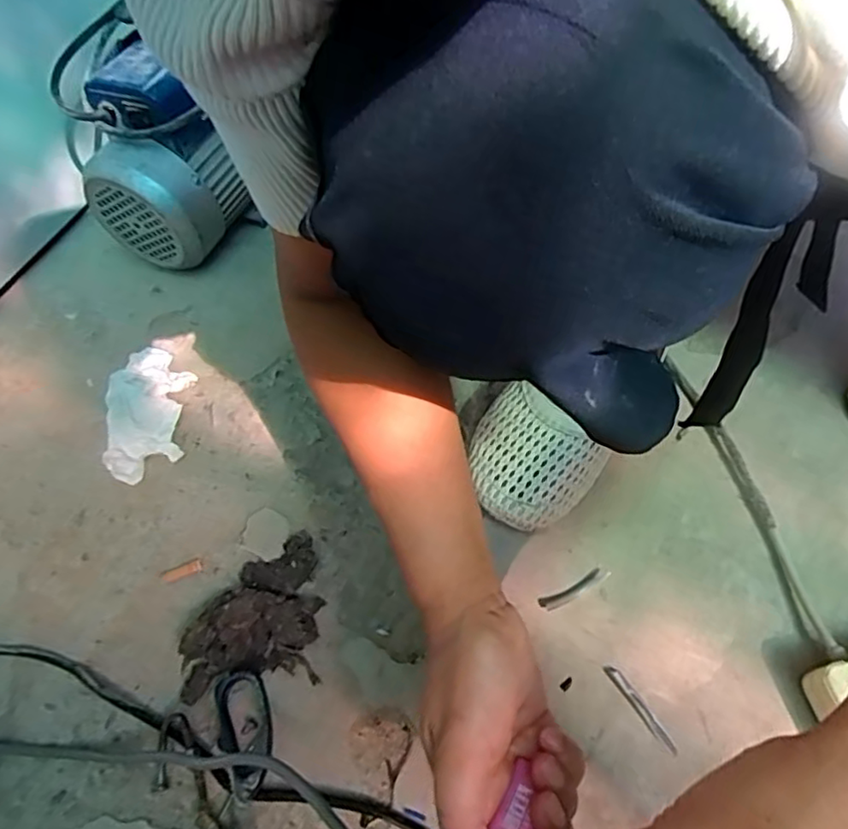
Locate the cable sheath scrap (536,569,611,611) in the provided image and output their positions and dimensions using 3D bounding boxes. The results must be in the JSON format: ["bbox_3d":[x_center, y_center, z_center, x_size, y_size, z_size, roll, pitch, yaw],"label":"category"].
[{"bbox_3d":[0.113,0.130,0.461,0.058,0.004,0.012,-24,57,-12],"label":"cable sheath scrap"}]

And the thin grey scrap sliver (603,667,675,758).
[{"bbox_3d":[0.146,0.199,0.418,0.009,0.004,0.063,-29,58,-15],"label":"thin grey scrap sliver"}]

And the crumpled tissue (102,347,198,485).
[{"bbox_3d":[-0.265,-0.006,0.593,0.068,0.030,0.135,-7,55,0],"label":"crumpled tissue"}]

